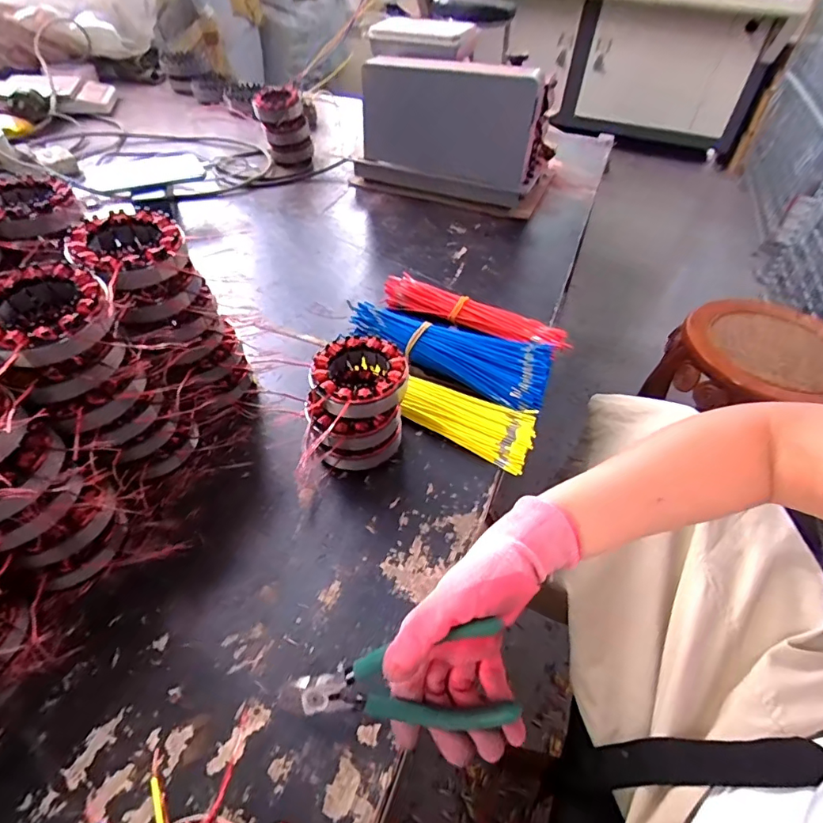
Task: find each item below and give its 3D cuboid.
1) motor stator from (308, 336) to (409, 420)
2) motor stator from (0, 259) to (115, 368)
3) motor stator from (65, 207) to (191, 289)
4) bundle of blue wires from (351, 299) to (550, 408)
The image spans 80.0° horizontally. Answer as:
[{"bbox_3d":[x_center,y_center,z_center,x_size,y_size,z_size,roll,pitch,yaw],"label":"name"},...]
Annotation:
[{"bbox_3d":[-0.049,-0.026,0.454,0.086,0.042,0.090,1,47,-1],"label":"motor stator"},{"bbox_3d":[-0.269,-0.071,0.360,0.085,0.034,0.091,-29,55,-26],"label":"motor stator"},{"bbox_3d":[-0.238,-0.135,0.417,0.085,0.033,0.092,-32,56,-28],"label":"motor stator"},{"bbox_3d":[0.049,-0.078,0.587,0.242,0.051,0.100,21,50,20],"label":"bundle of blue wires"}]

